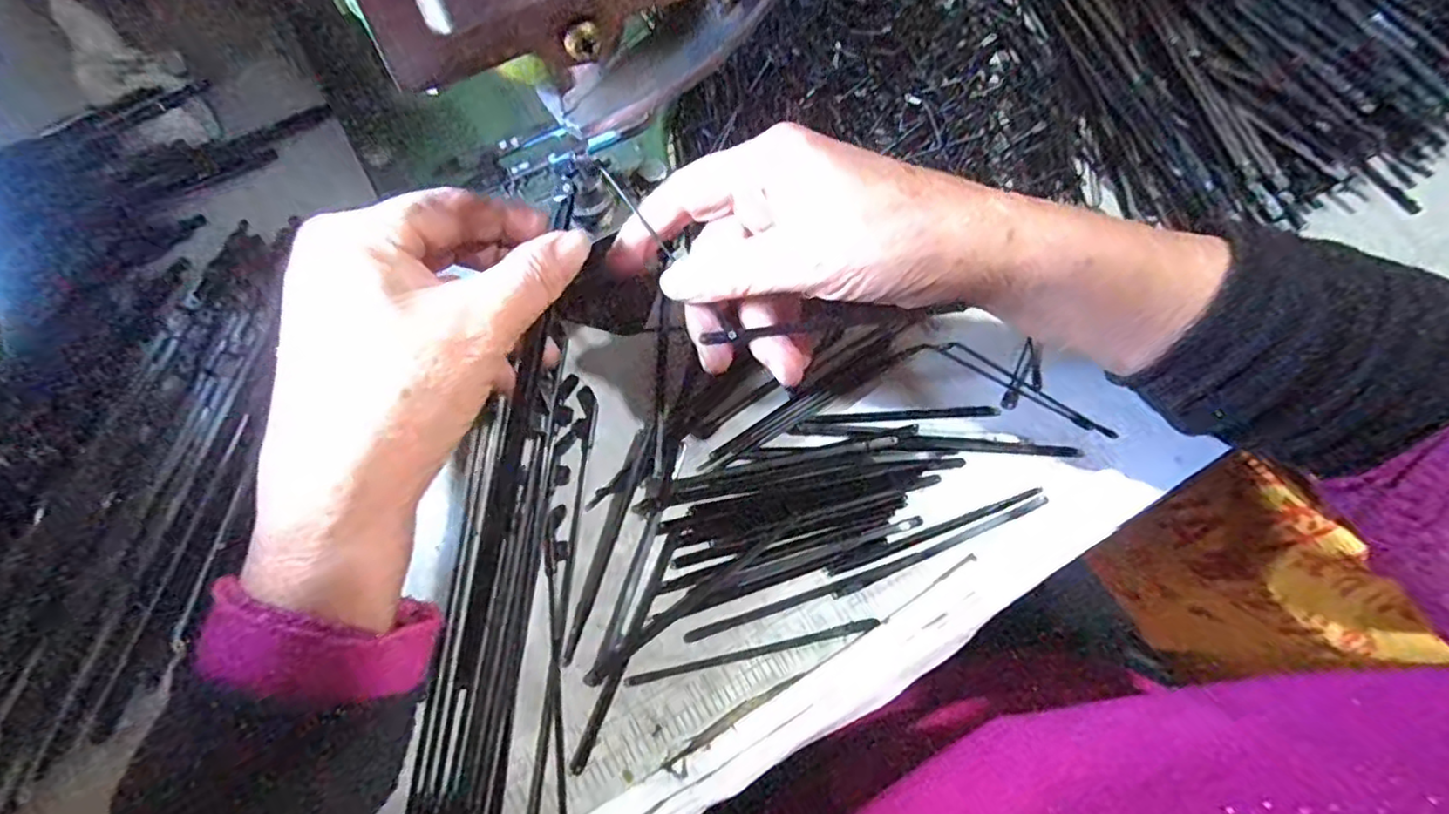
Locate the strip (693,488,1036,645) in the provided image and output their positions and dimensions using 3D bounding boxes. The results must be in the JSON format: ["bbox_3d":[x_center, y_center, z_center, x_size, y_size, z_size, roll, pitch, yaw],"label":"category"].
[{"bbox_3d":[0.061,0.065,0.270,0.159,0.009,0.006,-20,74,-10],"label":"strip"}]

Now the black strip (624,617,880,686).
[{"bbox_3d":[0.012,0.096,0.257,0.101,0.005,0.004,-11,73,-7],"label":"black strip"}]

